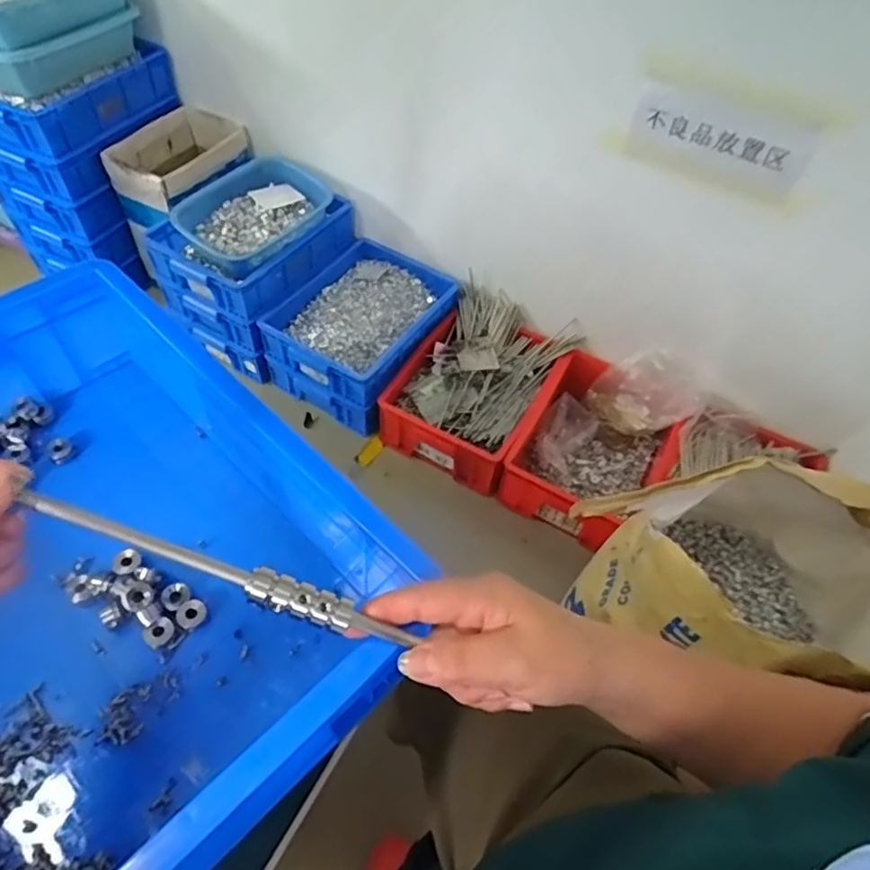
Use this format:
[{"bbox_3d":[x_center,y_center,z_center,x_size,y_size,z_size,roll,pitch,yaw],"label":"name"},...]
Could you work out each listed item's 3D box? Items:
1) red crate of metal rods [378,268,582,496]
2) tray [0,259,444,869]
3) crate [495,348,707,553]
[{"bbox_3d":[0.109,-0.137,1.516,0.328,0.177,0.494,26,54,14],"label":"red crate of metal rods"},{"bbox_3d":[-0.243,0.079,0.409,0.404,0.111,0.297,39,58,22],"label":"tray"},{"bbox_3d":[0.364,0.008,1.390,0.307,0.240,0.422,30,55,17],"label":"crate"}]

